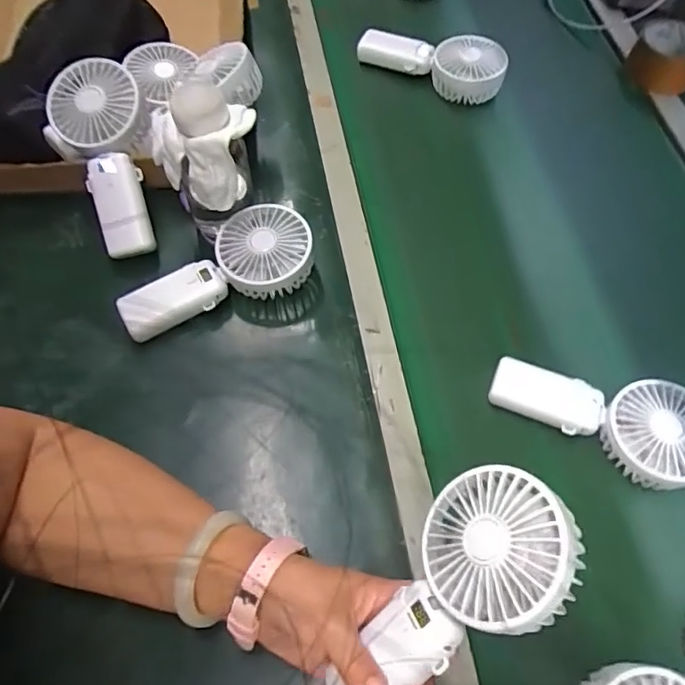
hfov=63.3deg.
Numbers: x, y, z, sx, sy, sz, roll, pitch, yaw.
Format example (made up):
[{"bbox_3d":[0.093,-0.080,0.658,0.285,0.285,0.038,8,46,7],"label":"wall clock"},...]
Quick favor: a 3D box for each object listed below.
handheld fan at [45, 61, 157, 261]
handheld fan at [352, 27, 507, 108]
[{"bbox_3d":[-0.236,-0.176,0.546,0.102,0.052,0.191,-13,88,-10],"label":"handheld fan"},{"bbox_3d":[0.112,-0.359,0.705,0.187,0.048,0.073,23,63,9],"label":"handheld fan"}]

